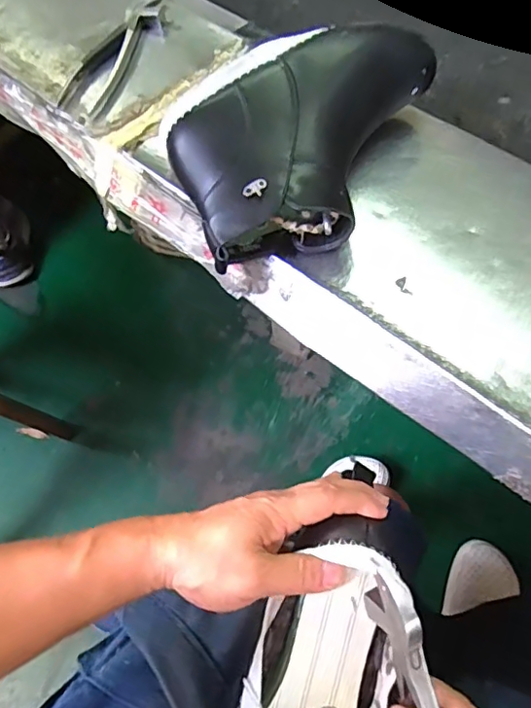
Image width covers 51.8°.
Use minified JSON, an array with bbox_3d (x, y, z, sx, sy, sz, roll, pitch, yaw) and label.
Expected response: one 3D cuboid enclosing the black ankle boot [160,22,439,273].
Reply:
[{"bbox_3d":[0.047,-0.173,0.463,0.244,0.101,0.148,-19,63,-5],"label":"black ankle boot"}]

